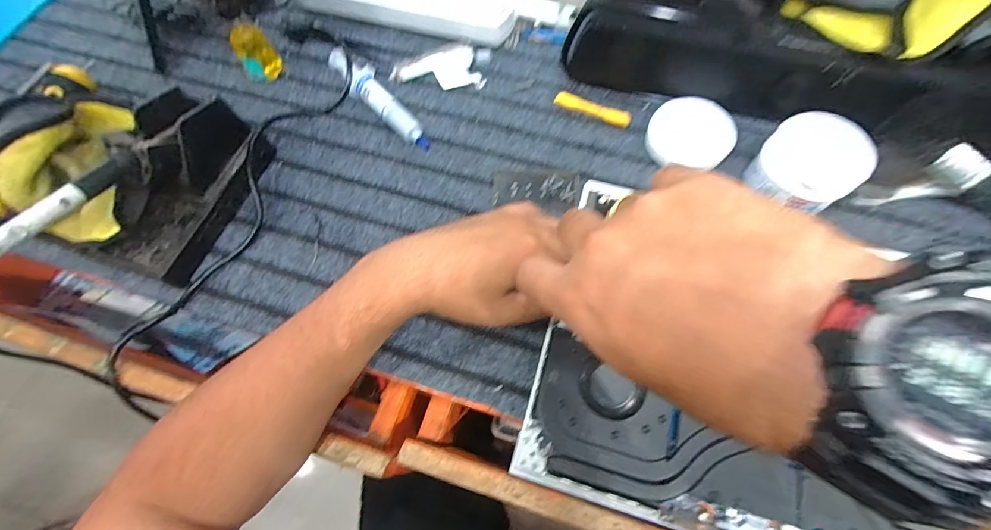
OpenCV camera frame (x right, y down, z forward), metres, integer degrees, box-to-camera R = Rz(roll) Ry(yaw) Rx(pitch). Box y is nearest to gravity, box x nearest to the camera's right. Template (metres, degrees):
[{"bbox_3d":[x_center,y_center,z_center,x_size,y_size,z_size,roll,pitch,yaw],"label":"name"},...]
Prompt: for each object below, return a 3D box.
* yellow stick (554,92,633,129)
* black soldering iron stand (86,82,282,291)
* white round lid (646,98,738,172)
[{"bbox_3d":[0.101,-0.162,0.436,0.080,0.008,0.017,25,69,12],"label":"yellow stick"},{"bbox_3d":[-0.279,-0.072,0.365,0.083,0.080,0.156,19,68,10],"label":"black soldering iron stand"},{"bbox_3d":[0.191,-0.130,0.410,0.077,0.019,0.070,0,66,1],"label":"white round lid"}]

